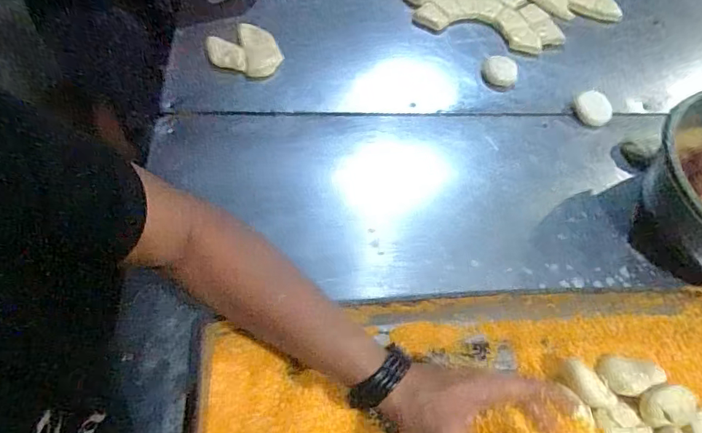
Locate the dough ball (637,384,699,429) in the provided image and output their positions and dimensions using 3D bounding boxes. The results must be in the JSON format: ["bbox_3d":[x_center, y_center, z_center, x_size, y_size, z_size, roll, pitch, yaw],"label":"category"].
[{"bbox_3d":[0.335,0.198,0.475,0.053,0.040,0.037,-1,60,-6],"label":"dough ball"}]

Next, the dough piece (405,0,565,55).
[{"bbox_3d":[0.259,-0.400,0.881,0.310,0.027,0.177,21,60,8],"label":"dough piece"}]

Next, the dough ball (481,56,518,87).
[{"bbox_3d":[0.261,-0.254,0.796,0.059,0.016,0.062,2,59,-3],"label":"dough ball"}]

